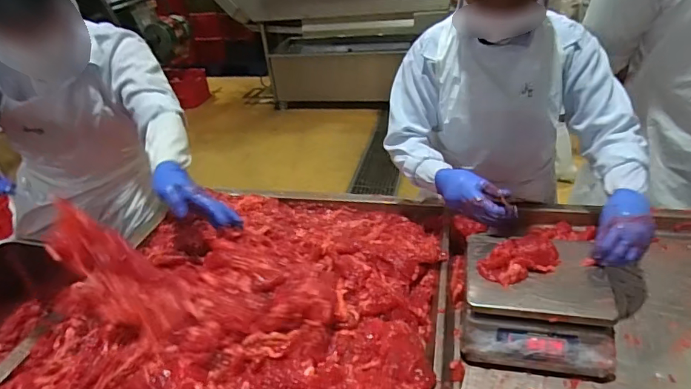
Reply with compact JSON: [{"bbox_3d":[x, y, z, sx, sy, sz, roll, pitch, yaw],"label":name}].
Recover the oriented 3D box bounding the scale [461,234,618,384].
[{"bbox_3d":[0.324,0.184,0.808,0.221,0.121,0.215,2,33,15],"label":"scale"}]

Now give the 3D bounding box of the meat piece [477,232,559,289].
[{"bbox_3d":[0.299,0.109,0.797,0.138,0.032,0.070,-15,33,-13],"label":"meat piece"}]

